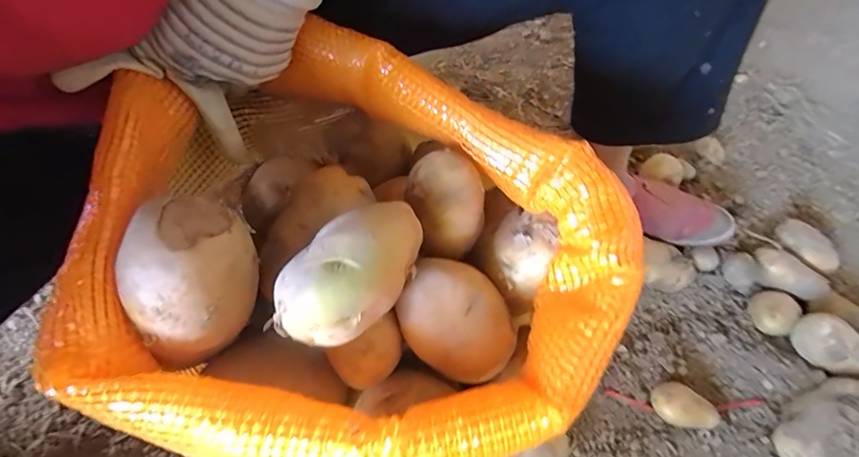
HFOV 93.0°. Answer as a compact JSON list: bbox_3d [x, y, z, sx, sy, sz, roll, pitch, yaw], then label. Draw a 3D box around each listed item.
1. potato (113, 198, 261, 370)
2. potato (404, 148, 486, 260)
[{"bbox_3d":[-0.111,0.019,0.185,0.058,0.047,0.058,-36,65,-18],"label":"potato"},{"bbox_3d":[0.009,-0.018,0.249,0.041,0.043,0.055,-17,61,-8],"label":"potato"}]

